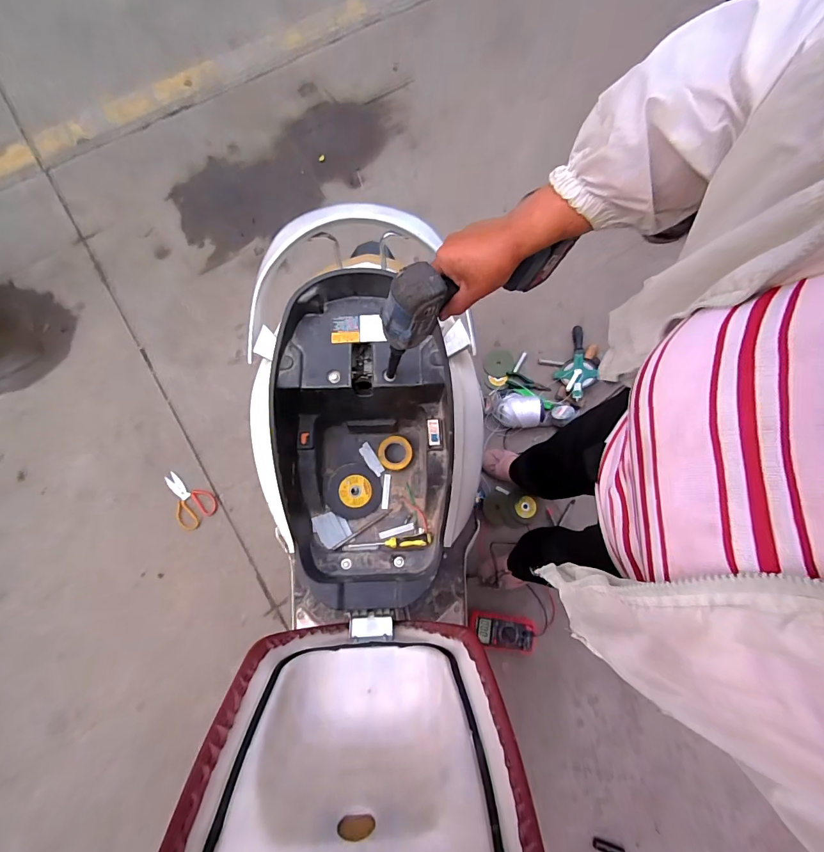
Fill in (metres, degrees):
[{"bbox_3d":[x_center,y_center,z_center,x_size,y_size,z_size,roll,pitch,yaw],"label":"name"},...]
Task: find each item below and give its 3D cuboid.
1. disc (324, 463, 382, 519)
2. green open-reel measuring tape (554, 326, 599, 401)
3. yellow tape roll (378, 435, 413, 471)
[{"bbox_3d":[-0.113,0.126,0.791,0.104,0.012,0.103,1,79,-7],"label":"disc"},{"bbox_3d":[0.558,-0.211,1.381,0.122,0.068,0.266,11,60,4],"label":"green open-reel measuring tape"},{"bbox_3d":[-0.034,0.054,0.833,0.070,0.012,0.069,0,75,0],"label":"yellow tape roll"}]

